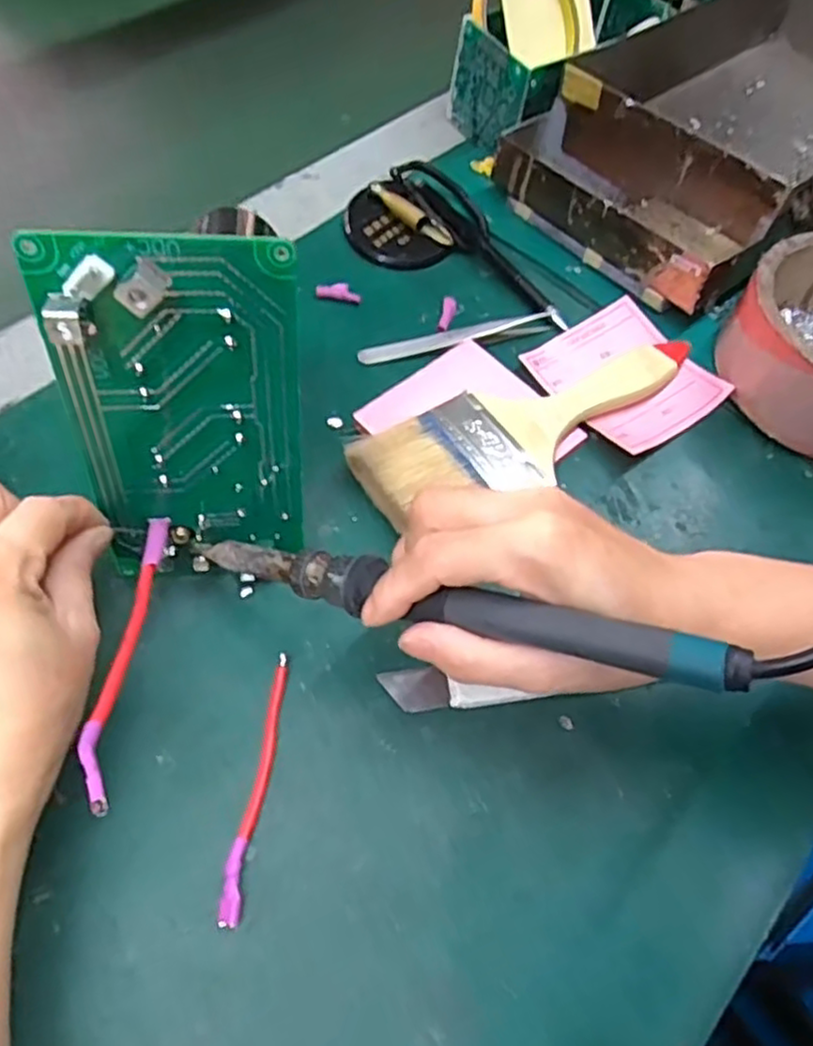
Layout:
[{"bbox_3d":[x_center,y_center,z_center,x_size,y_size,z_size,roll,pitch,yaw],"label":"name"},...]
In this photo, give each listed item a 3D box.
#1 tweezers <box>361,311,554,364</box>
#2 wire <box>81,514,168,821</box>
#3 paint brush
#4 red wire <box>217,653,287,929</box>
[{"bbox_3d":[0.029,-0.105,0.402,0.111,0.007,0.017,-16,60,-12],"label":"tweezers"},{"bbox_3d":[-0.094,0.040,0.244,0.011,0.007,0.122,-2,39,-5],"label":"wire"},{"bbox_3d":[0.070,-0.048,0.356,0.194,0.021,0.061,-20,62,-15],"label":"paint brush"},{"bbox_3d":[-0.057,0.099,0.275,0.007,0.006,0.098,7,58,1],"label":"red wire"}]

